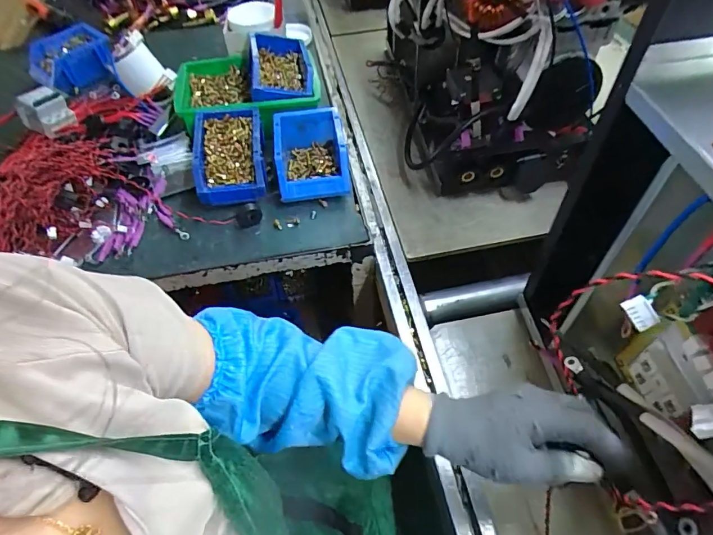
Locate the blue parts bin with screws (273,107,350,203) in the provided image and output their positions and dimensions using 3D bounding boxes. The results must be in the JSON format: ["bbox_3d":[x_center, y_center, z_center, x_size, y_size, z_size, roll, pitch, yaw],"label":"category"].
[{"bbox_3d":[-0.074,-0.181,0.699,0.112,0.074,0.155,-6,53,-2],"label":"blue parts bin with screws"}]

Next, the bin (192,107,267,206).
[{"bbox_3d":[-0.202,-0.182,0.699,0.103,0.068,0.165,-9,53,-4],"label":"bin"}]

